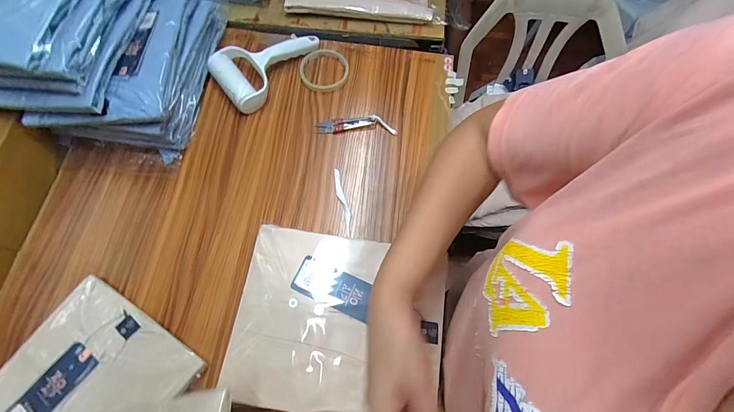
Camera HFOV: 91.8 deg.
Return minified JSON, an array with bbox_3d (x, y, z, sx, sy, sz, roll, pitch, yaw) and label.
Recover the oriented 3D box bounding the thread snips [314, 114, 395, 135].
[{"bbox_3d":[-0.019,-0.137,0.595,0.133,0.011,0.031,2,69,-1],"label":"thread snips"}]

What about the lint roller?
[{"bbox_3d":[-0.168,-0.251,0.617,0.191,0.040,0.113,-40,75,-15],"label":"lint roller"}]

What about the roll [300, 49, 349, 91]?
[{"bbox_3d":[-0.075,-0.242,0.630,0.082,0.018,0.086,0,69,-1],"label":"roll"}]

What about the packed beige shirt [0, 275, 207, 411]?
[{"bbox_3d":[-0.358,0.244,0.432,0.203,0.019,0.248,31,71,10],"label":"packed beige shirt"}]

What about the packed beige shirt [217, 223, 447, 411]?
[{"bbox_3d":[-0.031,0.137,0.426,0.244,0.017,0.202,8,69,2],"label":"packed beige shirt"}]

